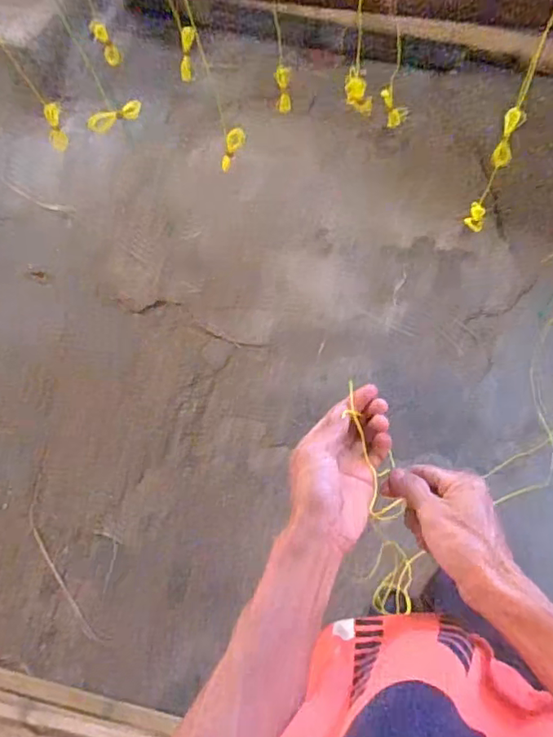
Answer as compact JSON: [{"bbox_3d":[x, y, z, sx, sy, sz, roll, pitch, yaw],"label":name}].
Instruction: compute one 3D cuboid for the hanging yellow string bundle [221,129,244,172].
[{"bbox_3d":[-0.067,-0.327,0.814,0.024,0.075,0.019,48,49,13],"label":"hanging yellow string bundle"}]

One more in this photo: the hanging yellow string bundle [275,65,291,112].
[{"bbox_3d":[0.013,-0.475,0.926,0.025,0.018,0.071,-7,116,-2],"label":"hanging yellow string bundle"}]

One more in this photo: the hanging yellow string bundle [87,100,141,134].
[{"bbox_3d":[-0.247,-0.384,0.833,0.085,0.034,0.022,-25,69,-2],"label":"hanging yellow string bundle"}]

